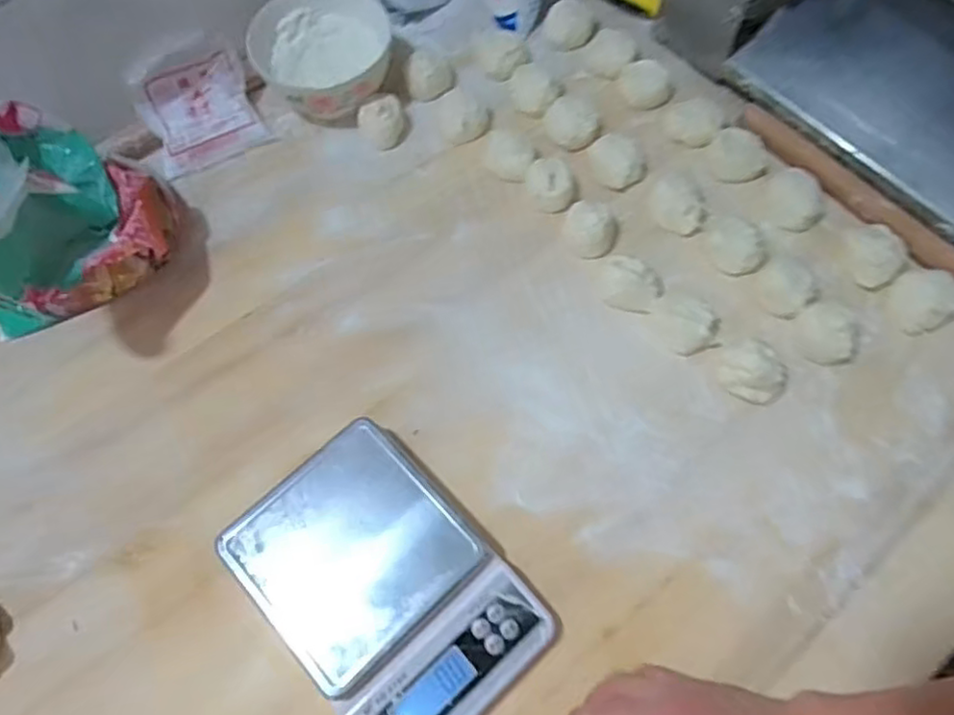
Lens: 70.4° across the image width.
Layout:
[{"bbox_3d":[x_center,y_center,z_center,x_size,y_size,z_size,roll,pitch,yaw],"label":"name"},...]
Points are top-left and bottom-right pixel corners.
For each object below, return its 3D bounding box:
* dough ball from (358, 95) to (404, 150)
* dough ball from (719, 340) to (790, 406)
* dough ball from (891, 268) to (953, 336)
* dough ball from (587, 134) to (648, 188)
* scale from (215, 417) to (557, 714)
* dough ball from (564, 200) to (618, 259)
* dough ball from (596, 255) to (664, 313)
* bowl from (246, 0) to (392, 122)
[{"bbox_3d":[-0.093,-0.241,0.679,0.047,0.035,0.044,-42,73,-17],"label":"dough ball"},{"bbox_3d":[0.235,0.009,0.566,0.051,0.035,0.054,0,66,0],"label":"dough ball"},{"bbox_3d":[0.389,-0.050,0.588,0.052,0.024,0.053,0,66,0],"label":"dough ball"},{"bbox_3d":[0.136,-0.191,0.658,0.044,0.029,0.052,-37,71,-15],"label":"dough ball"},{"bbox_3d":[-0.068,0.169,0.500,0.148,0.040,0.218,-40,72,-16],"label":"scale"},{"bbox_3d":[0.104,-0.119,0.621,0.048,0.026,0.054,15,67,6],"label":"dough ball"},{"bbox_3d":[0.135,-0.065,0.599,0.059,0.023,0.045,16,67,7],"label":"dough ball"},{"bbox_3d":[-0.153,-0.303,0.689,0.136,0.059,0.146,-21,68,-10],"label":"bowl"}]

